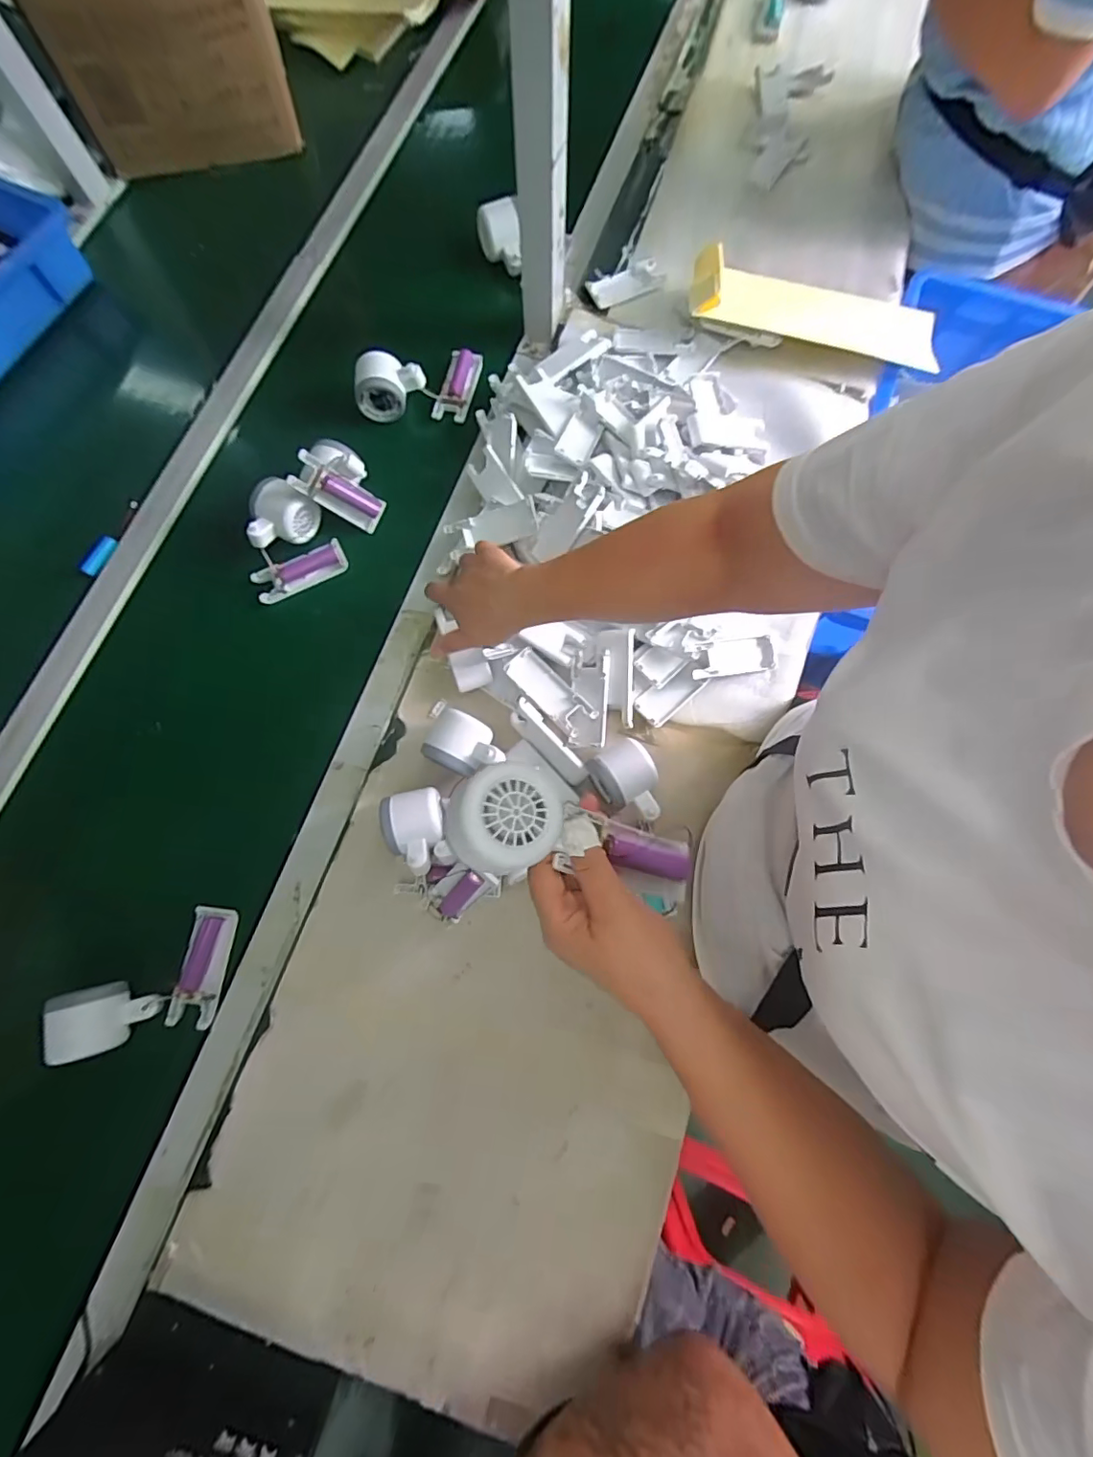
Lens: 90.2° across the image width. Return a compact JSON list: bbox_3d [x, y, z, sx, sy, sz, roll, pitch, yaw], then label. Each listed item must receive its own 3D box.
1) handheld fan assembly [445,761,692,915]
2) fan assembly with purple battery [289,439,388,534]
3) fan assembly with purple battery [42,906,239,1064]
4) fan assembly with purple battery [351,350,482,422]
[{"bbox_3d":[0.024,0.066,0.323,0.170,0.032,0.055,22,73,-34],"label":"handheld fan assembly"},{"bbox_3d":[-0.232,-0.280,0.614,0.043,0.105,0.074,33,100,43],"label":"fan assembly with purple battery"},{"bbox_3d":[-0.362,0.228,0.494,0.131,0.055,0.105,-9,76,-1],"label":"fan assembly with purple battery"},{"bbox_3d":[-0.149,-0.418,0.679,0.163,0.062,0.091,-21,77,-21],"label":"fan assembly with purple battery"}]

